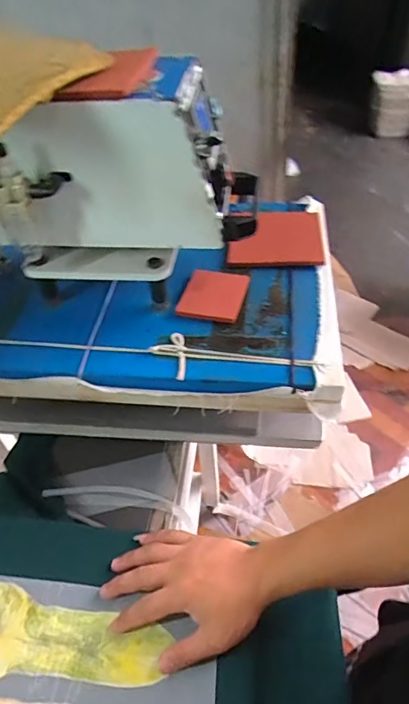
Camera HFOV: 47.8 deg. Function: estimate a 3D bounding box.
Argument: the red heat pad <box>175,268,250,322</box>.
[{"bbox_3d":[0.014,-0.077,0.611,0.079,0.011,0.091,10,47,15],"label":"red heat pad"}]

